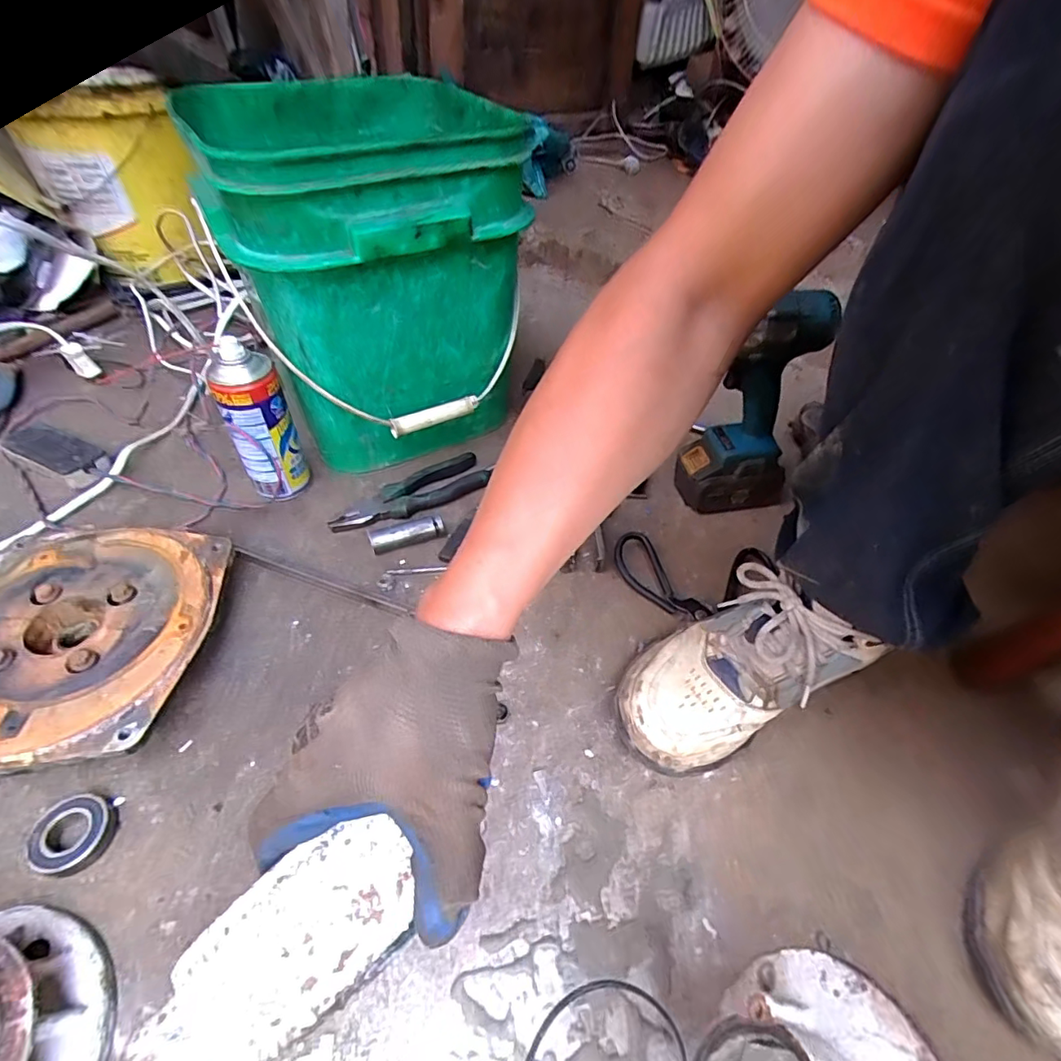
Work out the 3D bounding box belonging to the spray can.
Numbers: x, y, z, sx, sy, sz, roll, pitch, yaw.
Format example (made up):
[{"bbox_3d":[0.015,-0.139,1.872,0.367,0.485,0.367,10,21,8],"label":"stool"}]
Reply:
[{"bbox_3d":[-0.294,-0.113,0.589,0.065,0.179,0.054,-25,53,-23],"label":"spray can"}]

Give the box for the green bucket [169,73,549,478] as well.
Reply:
[{"bbox_3d":[-0.189,-0.303,0.657,0.304,0.337,0.359,-21,52,-20],"label":"green bucket"}]

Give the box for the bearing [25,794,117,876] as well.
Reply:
[{"bbox_3d":[-0.335,0.221,0.389,0.052,0.018,0.049,1,47,-1],"label":"bearing"}]

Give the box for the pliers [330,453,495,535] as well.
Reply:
[{"bbox_3d":[-0.145,-0.043,0.639,0.187,0.028,0.057,-20,52,-20],"label":"pliers"}]

